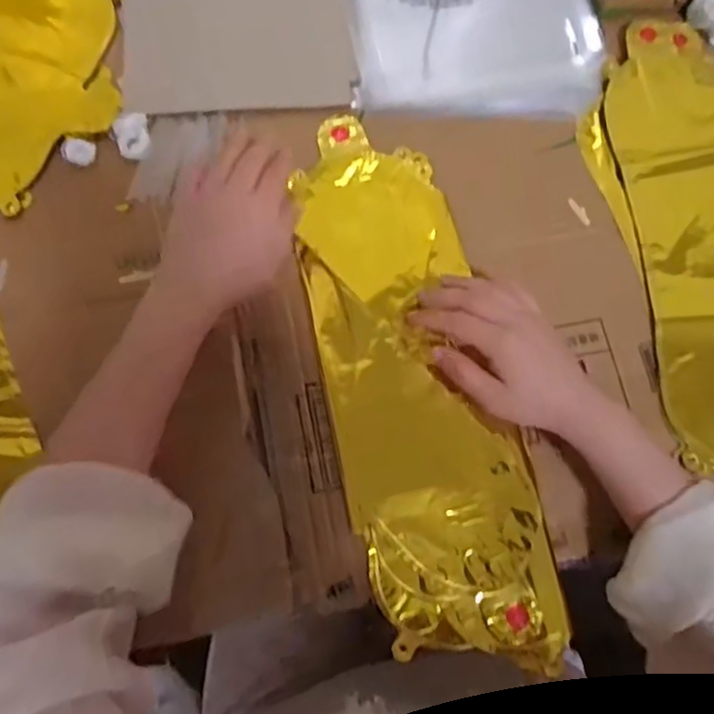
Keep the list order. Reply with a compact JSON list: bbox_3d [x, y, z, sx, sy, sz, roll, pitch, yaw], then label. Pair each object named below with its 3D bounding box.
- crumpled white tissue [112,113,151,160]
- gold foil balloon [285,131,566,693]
[{"bbox_3d":[-0.184,-0.181,0.551,0.026,0.013,0.031,-13,73,-6],"label":"crumpled white tissue"},{"bbox_3d":[0.040,0.013,0.515,0.132,0.012,0.425,-14,75,-6],"label":"gold foil balloon"}]

